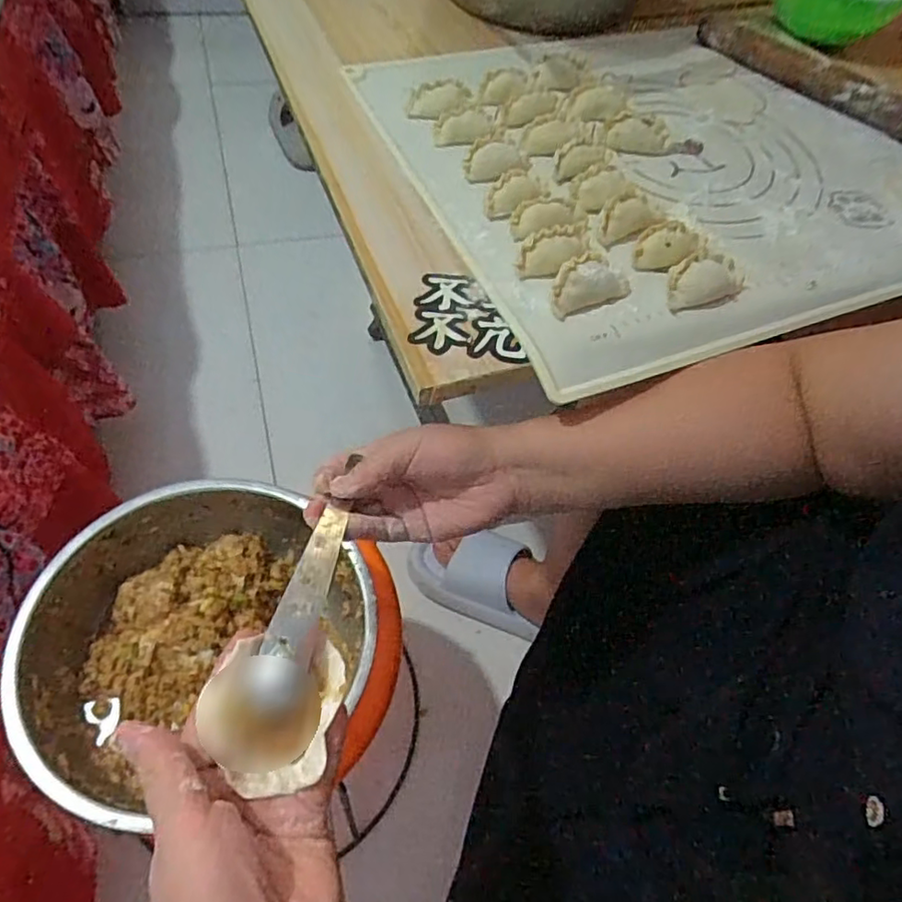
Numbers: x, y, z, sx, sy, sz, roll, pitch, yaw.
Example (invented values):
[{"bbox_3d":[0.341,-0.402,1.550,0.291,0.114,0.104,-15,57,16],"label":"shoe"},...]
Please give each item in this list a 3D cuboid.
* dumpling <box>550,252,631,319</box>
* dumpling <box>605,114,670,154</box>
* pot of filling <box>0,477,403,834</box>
[{"bbox_3d":[0.087,-0.109,0.406,0.060,0.020,0.027,-23,62,-21],"label":"dumpling"},{"bbox_3d":[0.157,-0.265,0.521,0.057,0.020,0.029,-17,59,-16],"label":"dumpling"},{"bbox_3d":[-0.163,0.142,0.453,0.234,0.105,0.220,4,56,-5],"label":"pot of filling"}]

